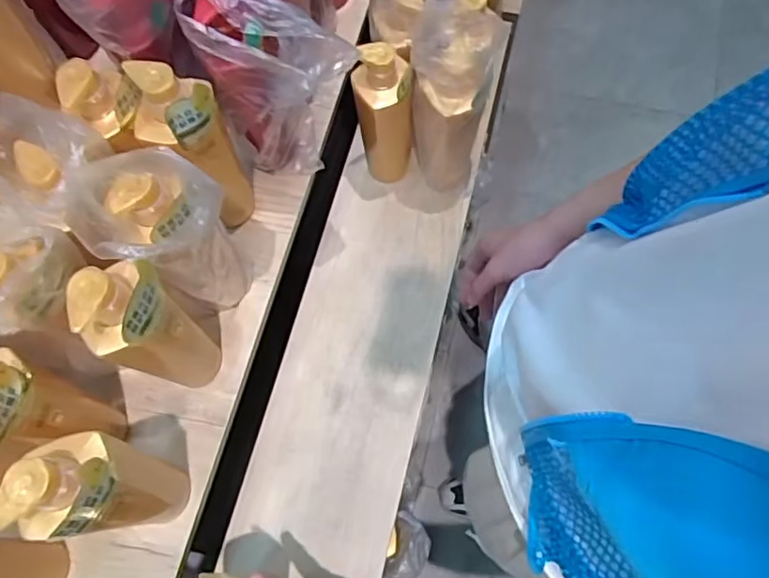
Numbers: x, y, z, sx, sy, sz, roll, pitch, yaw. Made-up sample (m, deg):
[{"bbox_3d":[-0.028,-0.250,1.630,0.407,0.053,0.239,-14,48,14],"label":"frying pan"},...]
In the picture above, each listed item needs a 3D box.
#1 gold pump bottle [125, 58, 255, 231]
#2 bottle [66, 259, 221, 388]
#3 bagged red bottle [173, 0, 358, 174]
[{"bbox_3d":[-0.196,-0.141,0.639,0.072,0.240,0.069,-1,70,2],"label":"gold pump bottle"},{"bbox_3d":[-0.214,0.047,0.568,0.054,0.227,0.073,6,70,4],"label":"bottle"},{"bbox_3d":[-0.105,-0.201,0.647,0.142,0.255,0.064,-5,70,0],"label":"bagged red bottle"}]

